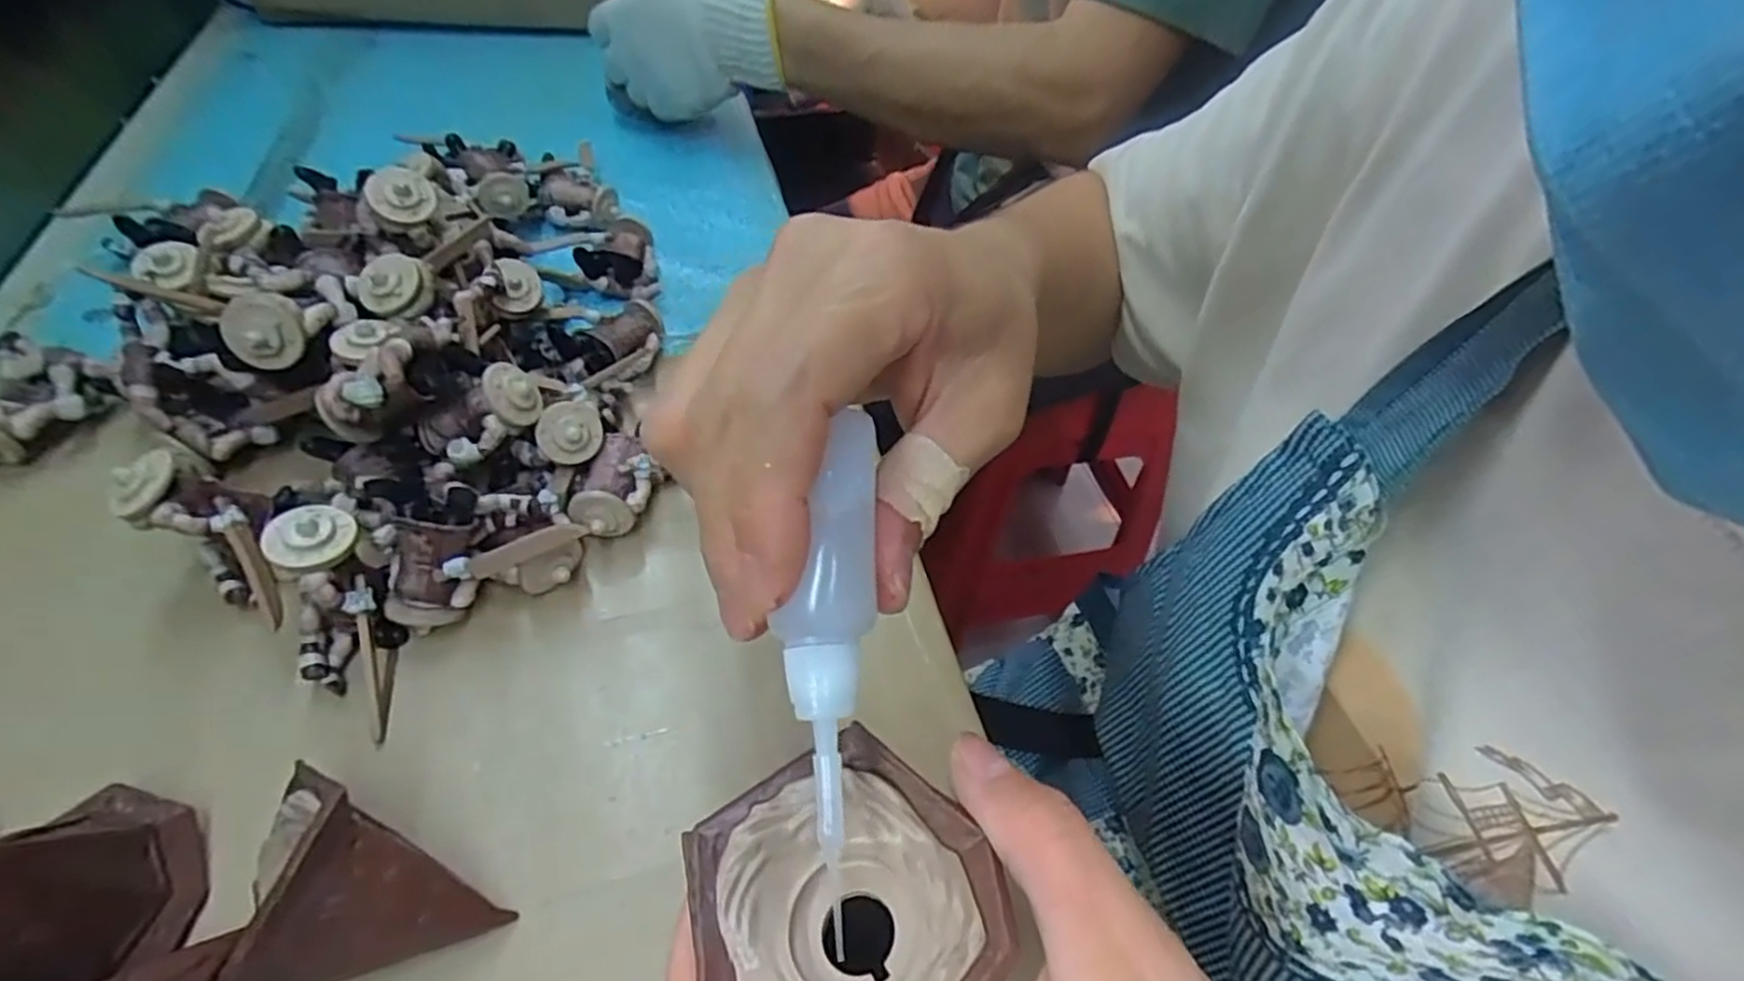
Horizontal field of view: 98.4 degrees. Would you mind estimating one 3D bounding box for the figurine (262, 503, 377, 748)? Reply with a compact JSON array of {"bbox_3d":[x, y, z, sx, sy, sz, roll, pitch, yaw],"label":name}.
[{"bbox_3d":[-0.192,0.044,0.270,0.031,0.074,0.023,2,18,7],"label":"figurine"}]

